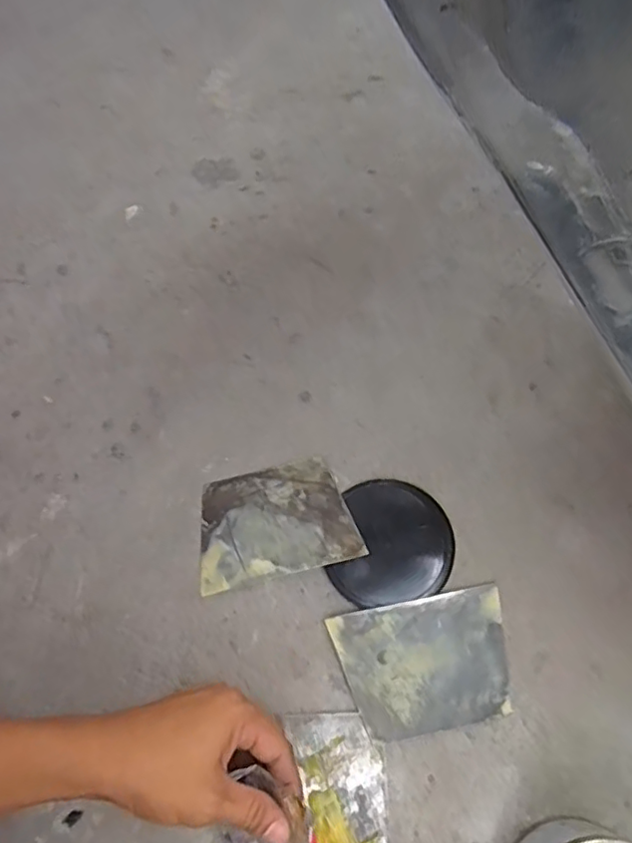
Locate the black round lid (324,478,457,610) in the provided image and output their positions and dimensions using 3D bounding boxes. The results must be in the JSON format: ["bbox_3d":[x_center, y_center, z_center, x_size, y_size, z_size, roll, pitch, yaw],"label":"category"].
[{"bbox_3d":[0.069,0.105,0.510,0.098,0.005,0.111,11,67,7],"label":"black round lid"}]

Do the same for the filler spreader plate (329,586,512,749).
[{"bbox_3d":[0.089,0.194,0.472,0.136,0.004,0.097,-11,71,-6],"label":"filler spreader plate"}]

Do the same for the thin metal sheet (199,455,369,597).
[{"bbox_3d":[-0.037,0.089,0.524,0.136,0.004,0.098,-13,64,0],"label":"thin metal sheet"}]

